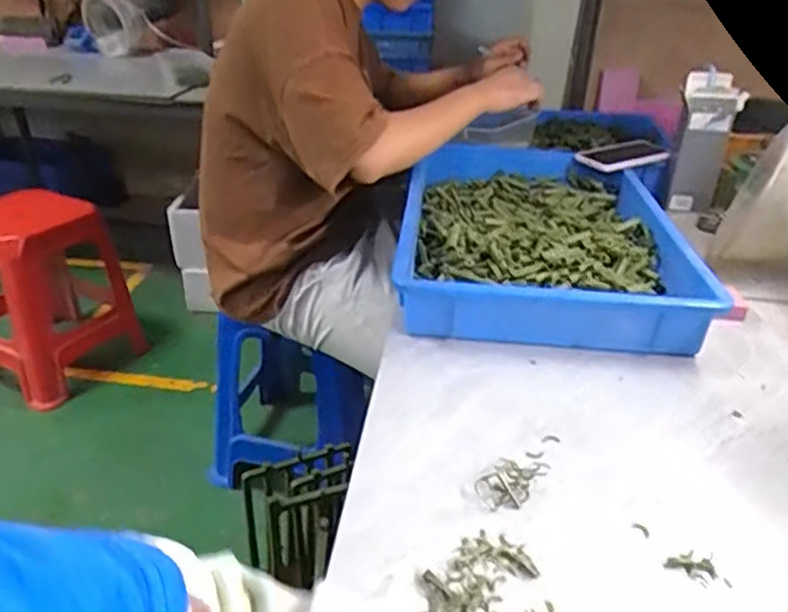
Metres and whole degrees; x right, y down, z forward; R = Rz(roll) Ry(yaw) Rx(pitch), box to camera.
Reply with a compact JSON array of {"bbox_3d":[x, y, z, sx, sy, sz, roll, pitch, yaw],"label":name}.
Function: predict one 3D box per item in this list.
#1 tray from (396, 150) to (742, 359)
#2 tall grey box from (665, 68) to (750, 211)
[{"bbox_3d":[0.204,-0.124,1.014,0.364,0.078,0.590,3,29,3],"label":"tray"},{"bbox_3d":[0.532,-0.279,1.162,0.088,0.222,0.078,12,31,20],"label":"tall grey box"}]

